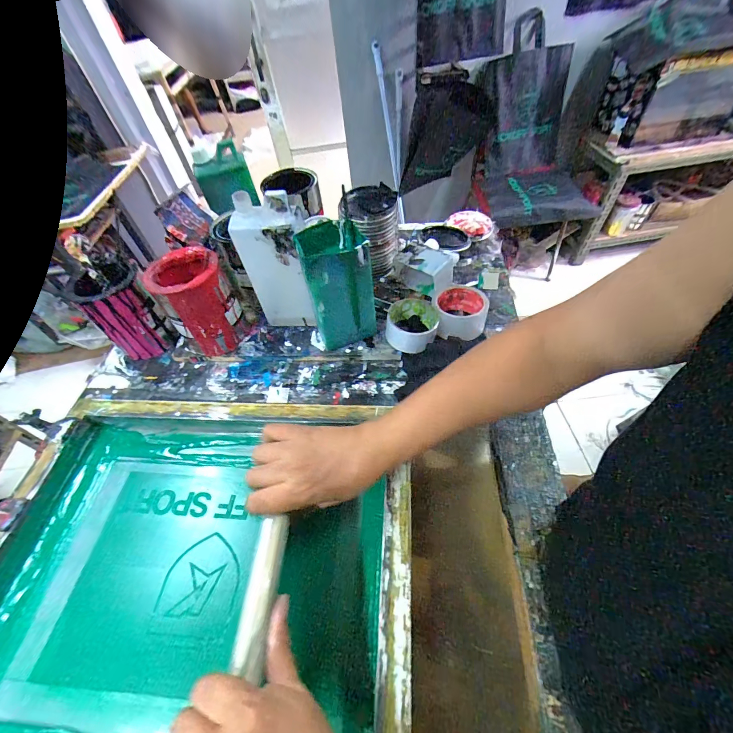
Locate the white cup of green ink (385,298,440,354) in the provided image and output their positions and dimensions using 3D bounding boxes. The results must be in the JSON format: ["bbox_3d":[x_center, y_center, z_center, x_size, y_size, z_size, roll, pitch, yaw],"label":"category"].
[{"bbox_3d":[0.076,-0.068,0.567,0.082,0.046,0.083,-3,53,4],"label":"white cup of green ink"}]

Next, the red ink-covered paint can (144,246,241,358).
[{"bbox_3d":[-0.273,-0.100,0.572,0.107,0.160,0.112,-34,57,-19],"label":"red ink-covered paint can"}]

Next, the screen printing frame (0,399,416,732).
[{"bbox_3d":[-0.194,0.221,0.388,0.483,0.053,0.400,0,53,6],"label":"screen printing frame"}]

